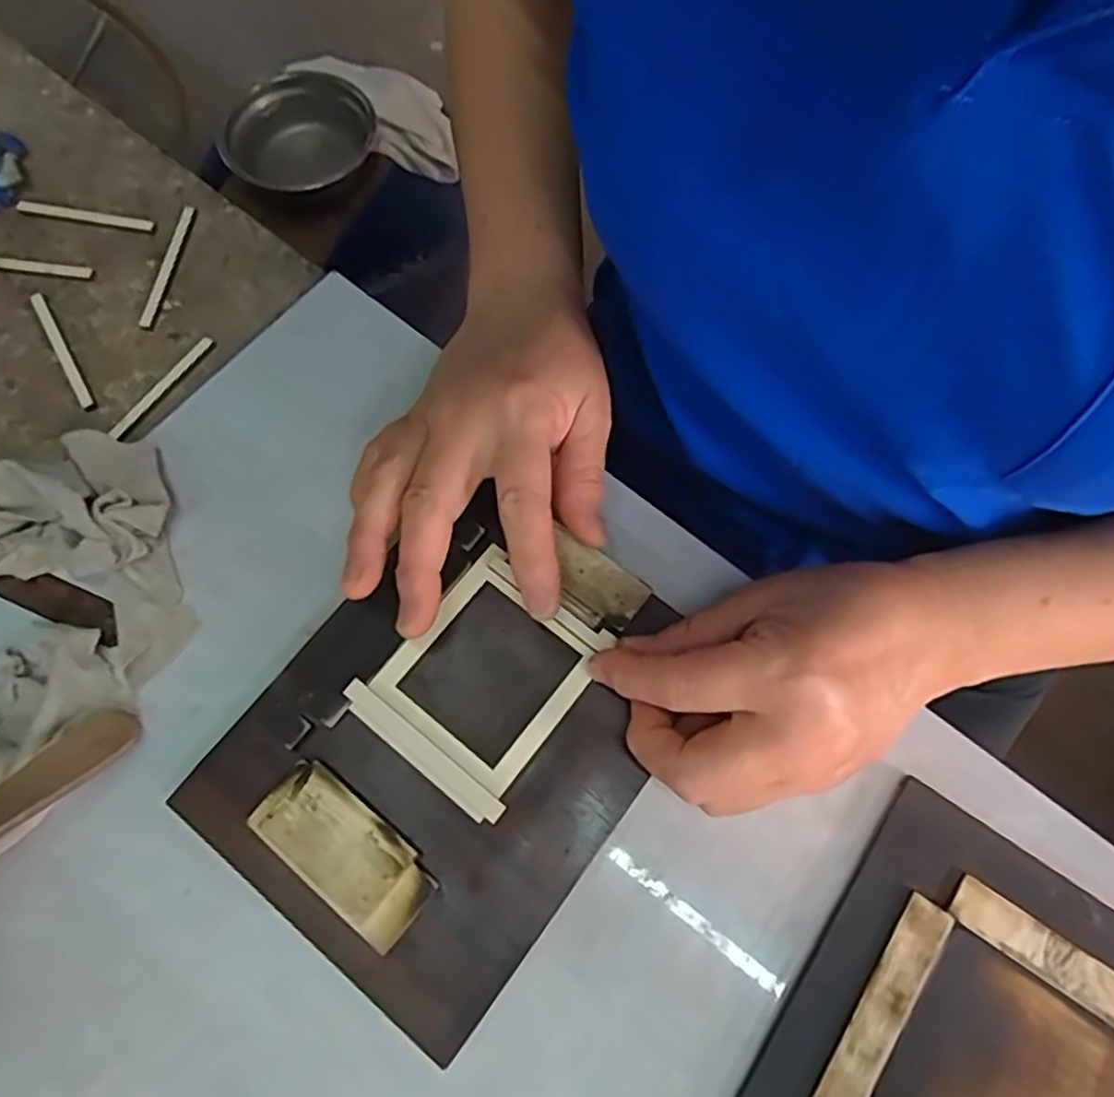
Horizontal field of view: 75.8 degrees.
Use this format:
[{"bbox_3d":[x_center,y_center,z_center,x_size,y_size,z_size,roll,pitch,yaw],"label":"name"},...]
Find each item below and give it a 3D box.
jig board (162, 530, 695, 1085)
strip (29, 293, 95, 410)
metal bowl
[{"bbox_3d":[-0.042,0.073,0.293,0.145,0.015,0.186,35,74,12],"label":"jig board"},{"bbox_3d":[-0.259,-0.104,0.373,0.007,0.007,0.075,-29,73,-10],"label":"strip"},{"bbox_3d":[-0.299,-0.483,0.832,0.164,0.030,0.157,0,70,0],"label":"metal bowl"}]

